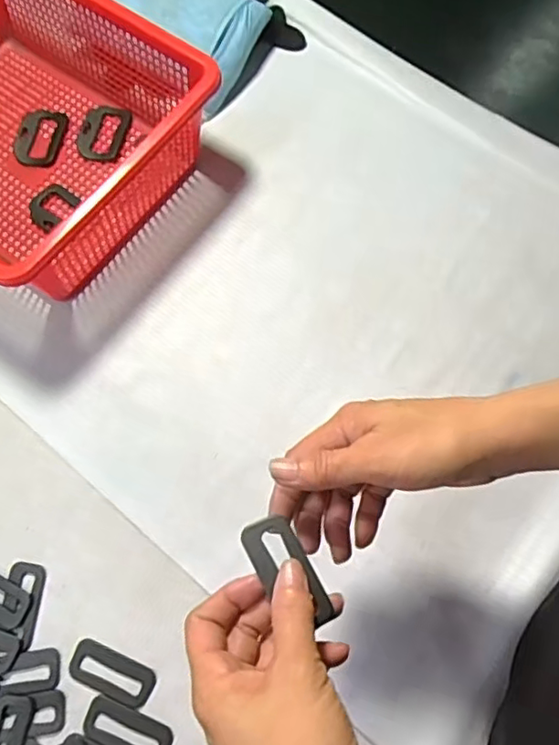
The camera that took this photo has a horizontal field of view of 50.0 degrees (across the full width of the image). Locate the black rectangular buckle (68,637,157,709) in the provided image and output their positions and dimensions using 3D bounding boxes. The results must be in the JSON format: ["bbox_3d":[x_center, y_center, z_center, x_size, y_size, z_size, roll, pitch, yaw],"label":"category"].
[{"bbox_3d":[-0.115,0.205,0.409,0.060,0.004,0.026,22,73,8],"label":"black rectangular buckle"}]

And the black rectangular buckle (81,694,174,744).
[{"bbox_3d":[-0.102,0.239,0.398,0.060,0.004,0.027,22,72,8],"label":"black rectangular buckle"}]

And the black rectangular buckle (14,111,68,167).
[{"bbox_3d":[-0.222,-0.218,0.555,0.039,0.009,0.060,6,71,2],"label":"black rectangular buckle"}]

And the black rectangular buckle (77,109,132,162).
[{"bbox_3d":[-0.166,-0.222,0.554,0.045,0.010,0.053,16,72,6],"label":"black rectangular buckle"}]

